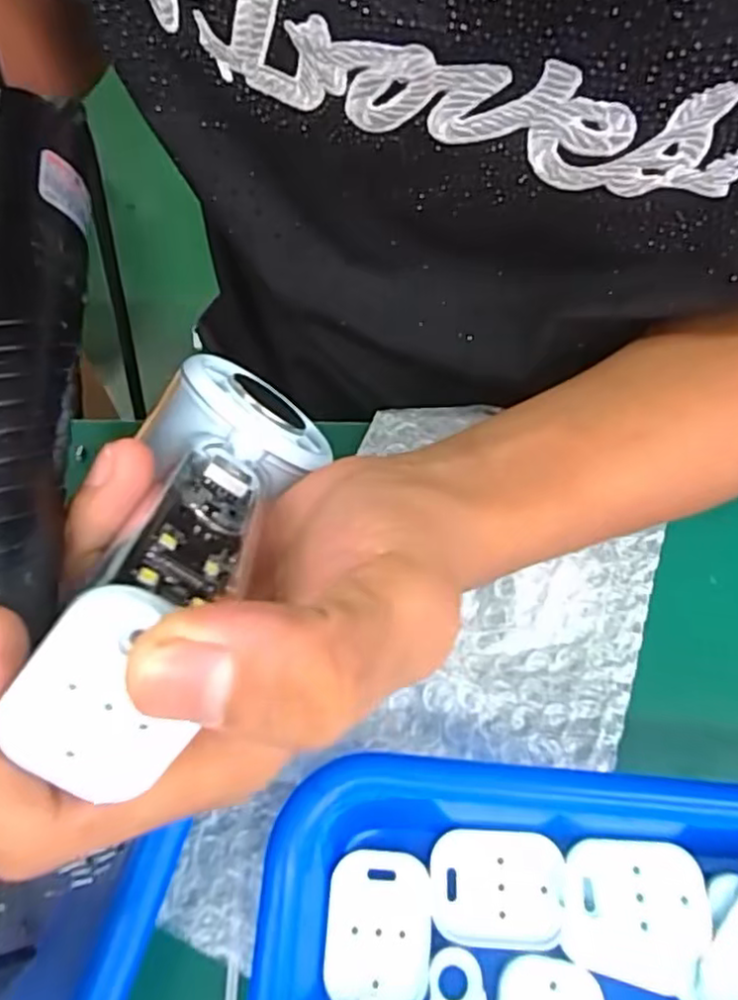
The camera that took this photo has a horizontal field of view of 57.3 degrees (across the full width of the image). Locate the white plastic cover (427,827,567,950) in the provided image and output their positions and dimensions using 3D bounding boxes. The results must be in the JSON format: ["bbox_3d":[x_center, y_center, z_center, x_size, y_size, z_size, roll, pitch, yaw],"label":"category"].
[{"bbox_3d":[0.037,0.114,0.199,0.038,0.004,0.030,4,64,1],"label":"white plastic cover"}]

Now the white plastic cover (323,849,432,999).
[{"bbox_3d":[0.003,0.124,0.194,0.030,0.004,0.039,3,64,0],"label":"white plastic cover"}]

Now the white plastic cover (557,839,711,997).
[{"bbox_3d":[0.076,0.118,0.194,0.039,0.004,0.036,9,64,3],"label":"white plastic cover"}]

